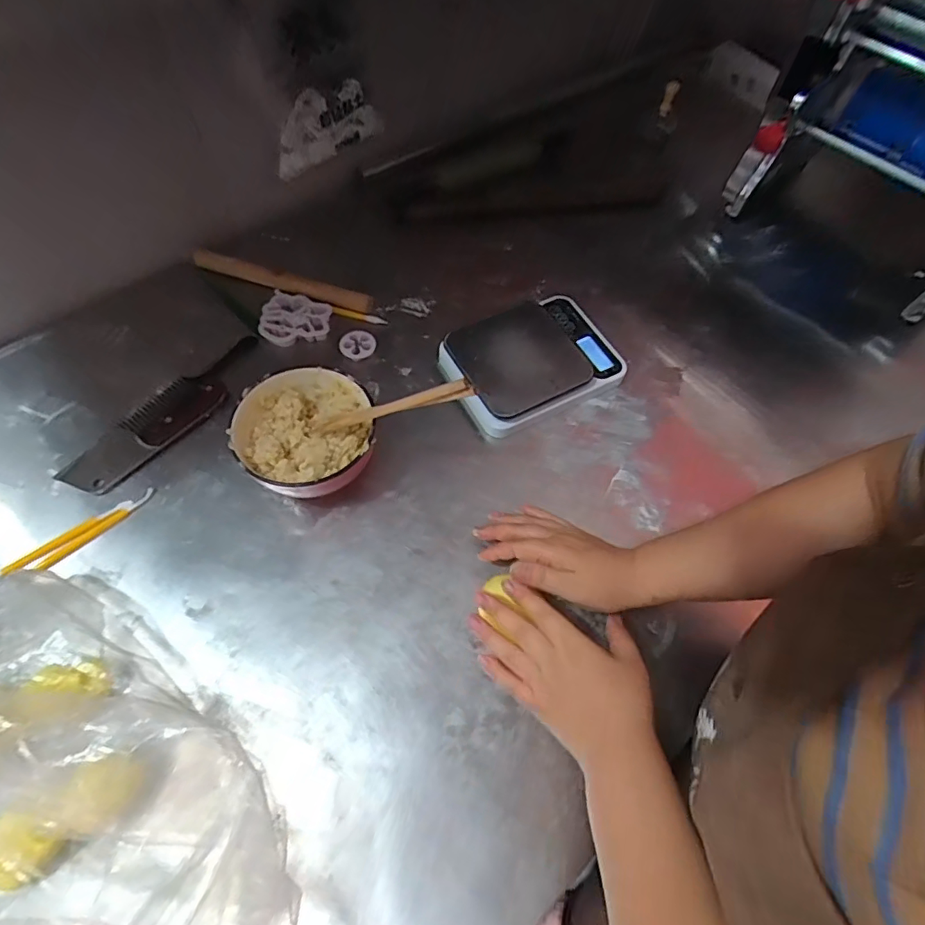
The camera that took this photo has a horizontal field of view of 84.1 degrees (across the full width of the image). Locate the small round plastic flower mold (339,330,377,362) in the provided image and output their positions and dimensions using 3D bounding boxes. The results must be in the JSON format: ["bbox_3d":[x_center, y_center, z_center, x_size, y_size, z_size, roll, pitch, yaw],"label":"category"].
[{"bbox_3d":[-0.128,-0.145,0.630,0.042,0.007,0.040,1,64,-2],"label":"small round plastic flower mold"}]

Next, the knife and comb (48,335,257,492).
[{"bbox_3d":[-0.322,-0.059,0.565,0.060,0.022,0.242,39,68,15],"label":"knife and comb"}]

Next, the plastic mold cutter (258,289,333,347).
[{"bbox_3d":[-0.208,-0.181,0.637,0.085,0.012,0.077,17,64,5],"label":"plastic mold cutter"}]

